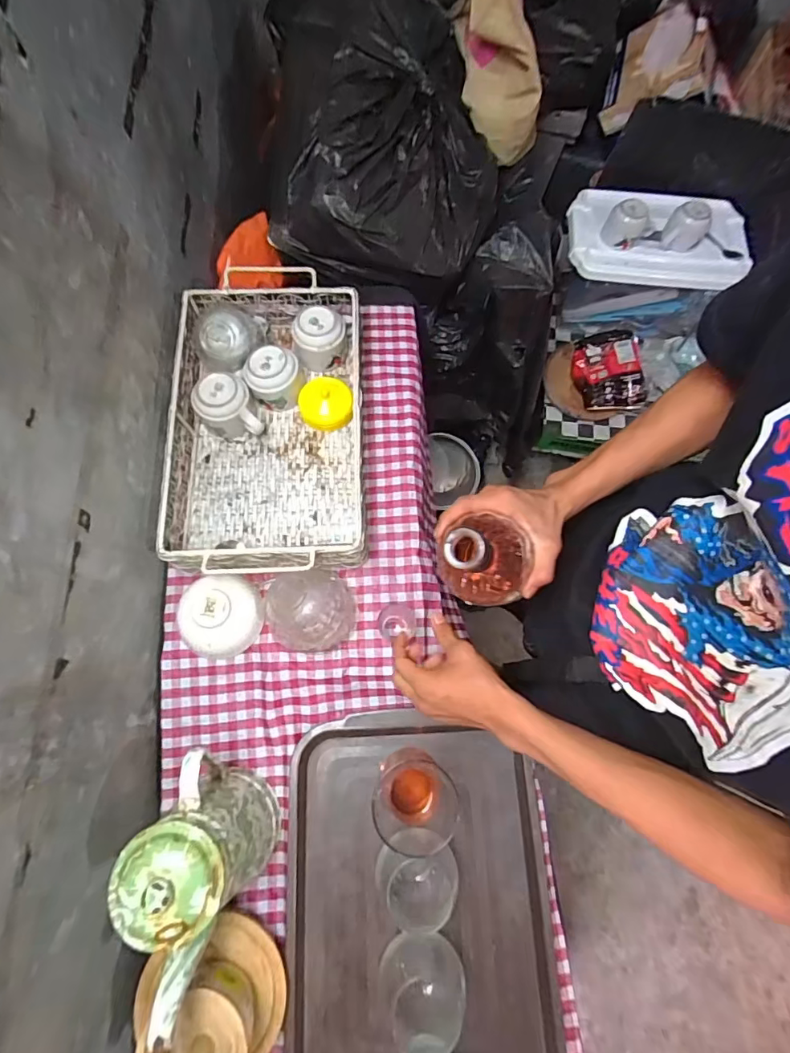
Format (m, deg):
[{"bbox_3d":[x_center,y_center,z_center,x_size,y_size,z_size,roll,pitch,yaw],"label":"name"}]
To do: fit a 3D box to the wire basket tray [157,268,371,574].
[{"bbox_3d":[-0.175,-0.142,0.685,0.259,0.086,0.421,-2,71,-3],"label":"wire basket tray"}]

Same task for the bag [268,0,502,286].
[{"bbox_3d":[-0.006,-0.623,0.777,0.346,0.232,0.397,-3,71,-3],"label":"bag"}]

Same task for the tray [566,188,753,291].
[{"bbox_3d":[0.569,-0.628,1.053,0.375,0.049,0.203,8,88,3],"label":"tray"}]

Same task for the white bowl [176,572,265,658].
[{"bbox_3d":[-0.222,0.111,0.620,0.096,0.059,0.104,1,71,-2],"label":"white bowl"}]

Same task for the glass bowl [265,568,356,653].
[{"bbox_3d":[-0.110,0.105,0.620,0.113,0.070,0.099,-27,74,-11],"label":"glass bowl"}]

